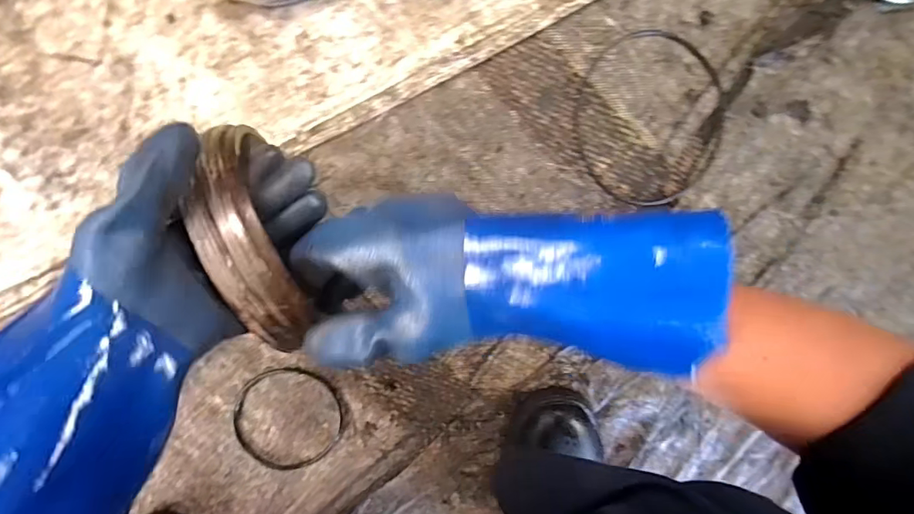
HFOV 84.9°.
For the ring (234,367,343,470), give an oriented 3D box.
[{"bbox_3d":[-0.177,0.170,0.524,0.110,0.004,0.112,-1,98,-5],"label":"ring"}]

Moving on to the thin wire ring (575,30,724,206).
[{"bbox_3d":[0.200,-0.143,0.517,0.160,0.004,0.172,-1,98,-5],"label":"thin wire ring"}]

